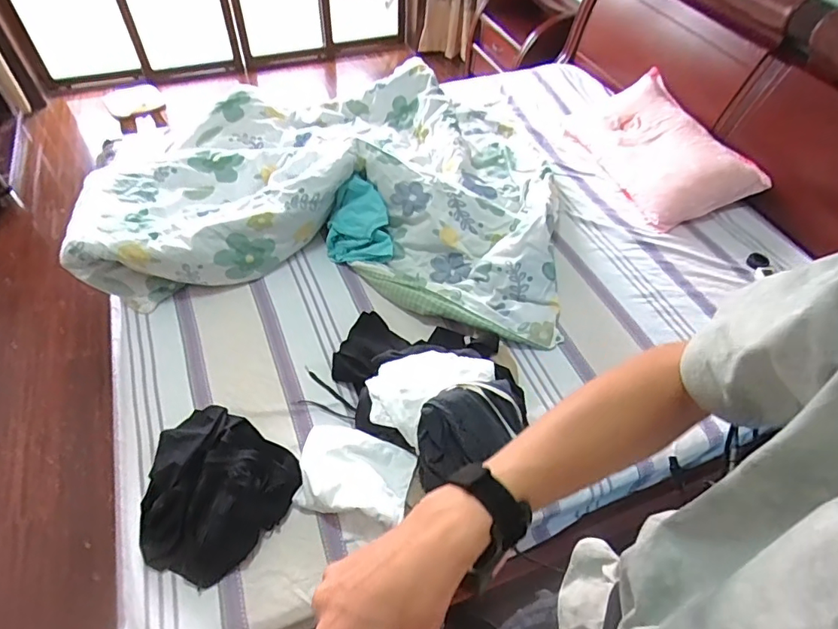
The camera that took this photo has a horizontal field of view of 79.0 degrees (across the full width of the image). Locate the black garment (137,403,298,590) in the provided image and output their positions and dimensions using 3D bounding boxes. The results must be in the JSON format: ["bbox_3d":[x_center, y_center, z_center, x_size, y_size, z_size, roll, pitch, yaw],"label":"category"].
[{"bbox_3d":[-0.439,0.358,1.050,0.316,0.064,0.308,28,55,18],"label":"black garment"}]

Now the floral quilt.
[{"bbox_3d":[-0.232,-0.485,1.630,1.300,0.207,1.112,6,51,2],"label":"floral quilt"}]

